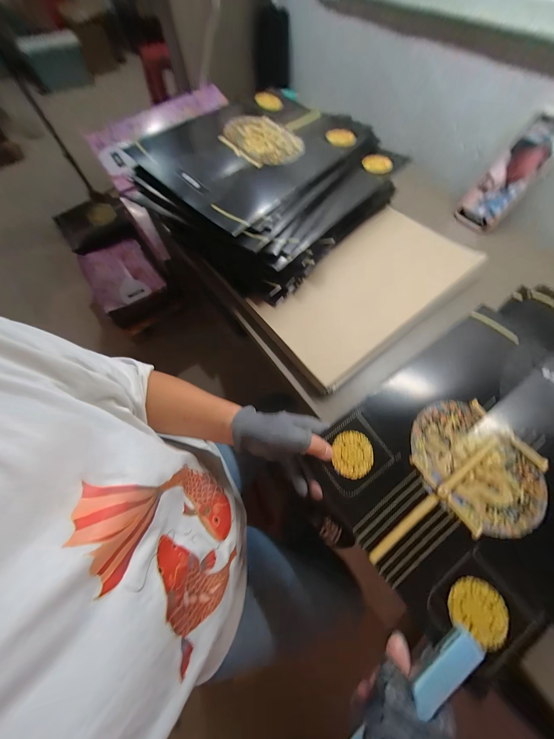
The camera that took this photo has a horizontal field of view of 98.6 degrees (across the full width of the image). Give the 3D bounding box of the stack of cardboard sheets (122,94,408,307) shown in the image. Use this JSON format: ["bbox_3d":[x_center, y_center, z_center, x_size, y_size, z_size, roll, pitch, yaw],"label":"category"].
[{"bbox_3d":[-0.016,-0.376,0.480,0.389,0.104,0.422,39,71,17],"label":"stack of cardboard sheets"}]

